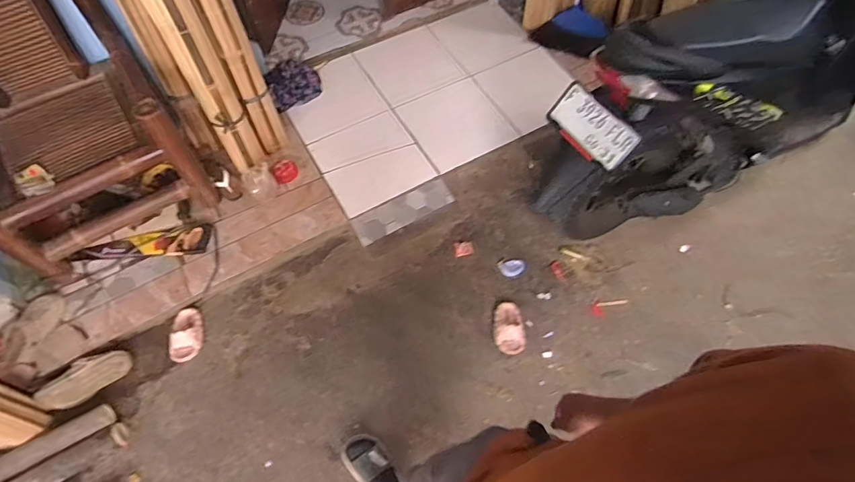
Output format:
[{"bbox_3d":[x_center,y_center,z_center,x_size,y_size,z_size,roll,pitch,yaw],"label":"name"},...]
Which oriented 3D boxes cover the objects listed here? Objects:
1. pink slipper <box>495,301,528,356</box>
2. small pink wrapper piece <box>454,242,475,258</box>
[{"bbox_3d":[0.285,0.301,1.649,0.106,0.045,0.190,-6,61,-2],"label":"pink slipper"},{"bbox_3d":[0.141,0.030,1.813,0.073,0.015,0.057,-7,61,-3],"label":"small pink wrapper piece"}]

